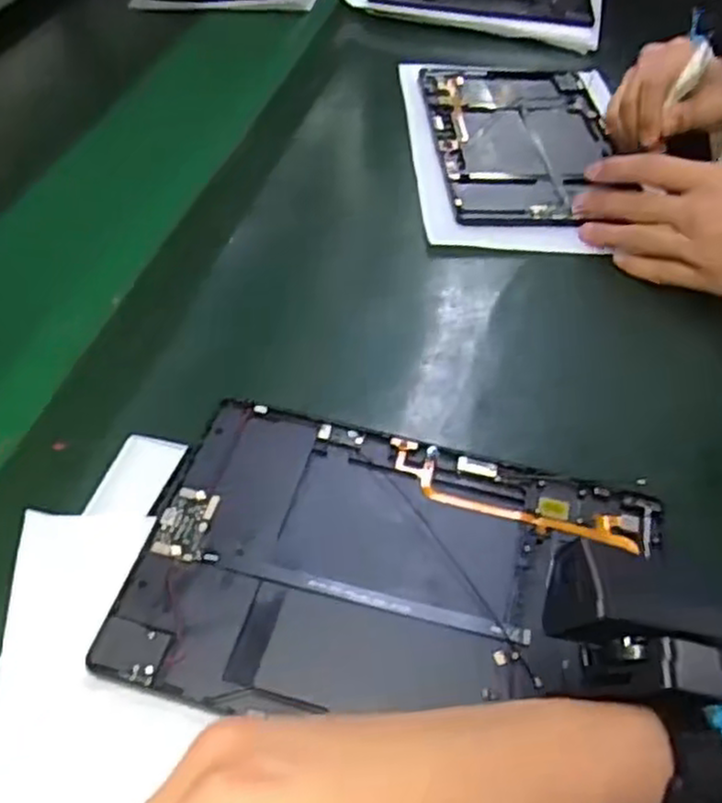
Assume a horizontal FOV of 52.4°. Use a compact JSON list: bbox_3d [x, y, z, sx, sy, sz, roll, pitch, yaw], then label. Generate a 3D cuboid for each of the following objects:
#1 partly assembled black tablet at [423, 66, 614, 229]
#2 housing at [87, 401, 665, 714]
[{"bbox_3d":[0.138,-0.228,0.623,0.151,0.010,0.237,-3,49,-4],"label":"partly assembled black tablet"},{"bbox_3d":[0.016,0.077,0.338,0.224,0.008,0.149,11,49,8],"label":"housing"}]

